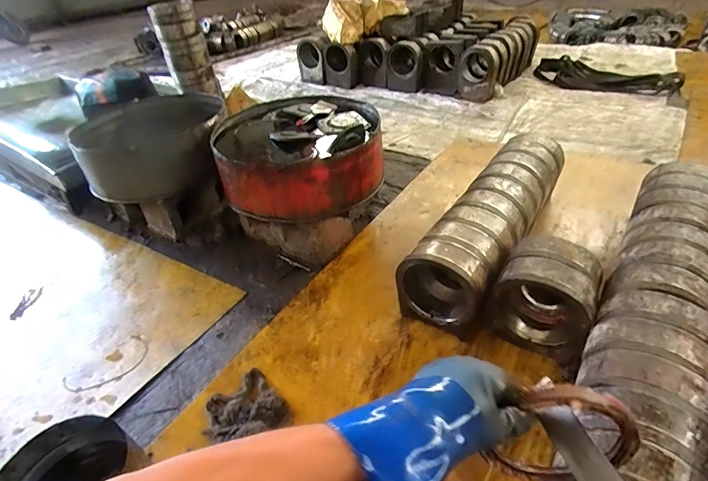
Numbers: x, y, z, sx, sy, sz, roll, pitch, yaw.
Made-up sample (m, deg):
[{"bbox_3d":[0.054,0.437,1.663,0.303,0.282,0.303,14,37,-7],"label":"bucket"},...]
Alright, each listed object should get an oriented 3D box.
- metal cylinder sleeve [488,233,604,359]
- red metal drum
[{"bbox_3d":[0.495,0.144,1.099,0.227,0.232,0.192,20,46,29],"label":"metal cylinder sleeve"},{"bbox_3d":[-0.183,-0.307,1.502,0.563,0.203,0.548,1,37,7],"label":"red metal drum"}]

